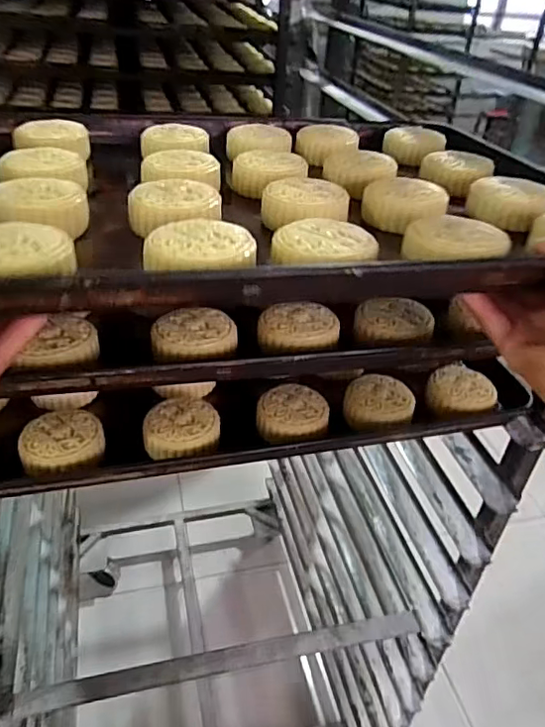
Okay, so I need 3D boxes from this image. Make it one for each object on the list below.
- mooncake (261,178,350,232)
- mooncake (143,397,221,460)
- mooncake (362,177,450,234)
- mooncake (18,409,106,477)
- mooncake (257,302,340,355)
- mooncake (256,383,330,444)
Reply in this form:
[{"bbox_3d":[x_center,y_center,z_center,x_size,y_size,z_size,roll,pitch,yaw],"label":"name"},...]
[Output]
[{"bbox_3d":[0.024,-0.123,0.436,0.057,0.026,0.057,0,34,0],"label":"mooncake"},{"bbox_3d":[-0.079,0.058,0.496,0.064,0.022,0.058,-6,35,-9],"label":"mooncake"},{"bbox_3d":[0.107,-0.129,0.455,0.065,0.029,0.065,6,34,8],"label":"mooncake"},{"bbox_3d":[-0.175,0.066,0.471,0.064,0.021,0.062,-8,35,-13],"label":"mooncake"},{"bbox_3d":[0.022,-0.029,0.468,0.065,0.022,0.065,2,34,3],"label":"mooncake"},{"bbox_3d":[0.019,0.046,0.524,0.065,0.022,0.066,4,34,5],"label":"mooncake"}]

